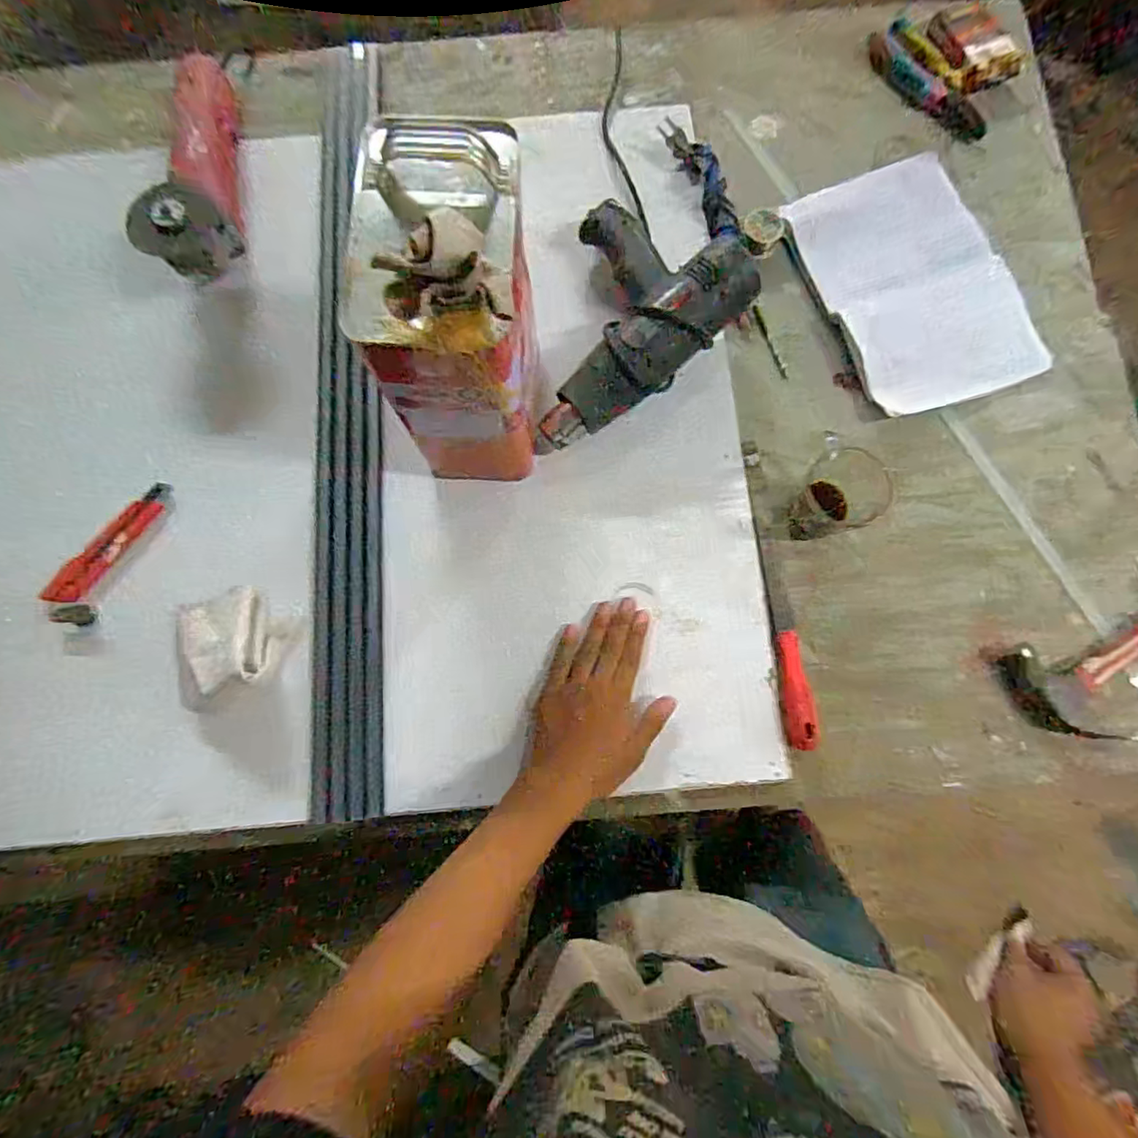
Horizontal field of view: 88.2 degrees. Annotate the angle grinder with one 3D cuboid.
[{"bbox_3d":[-0.393,-0.422,0.613,0.082,0.088,0.266,-9,79,-1],"label":"angle grinder"}]

